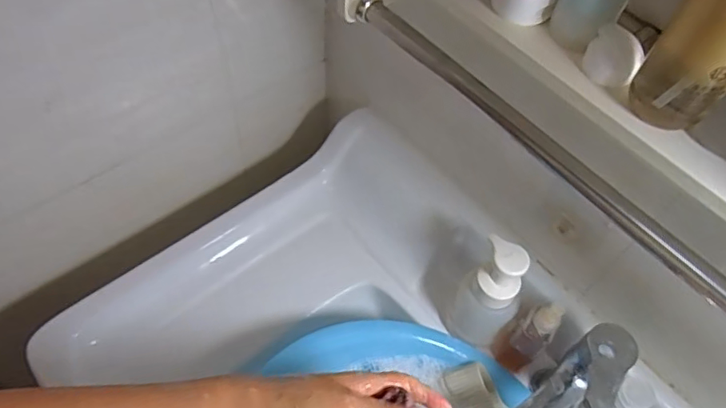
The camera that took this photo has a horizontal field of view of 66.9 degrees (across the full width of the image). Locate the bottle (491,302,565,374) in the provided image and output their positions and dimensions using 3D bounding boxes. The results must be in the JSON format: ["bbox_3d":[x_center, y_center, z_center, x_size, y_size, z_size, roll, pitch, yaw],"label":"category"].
[{"bbox_3d":[0.171,0.132,0.562,0.036,0.118,0.041,-33,65,-23],"label":"bottle"}]

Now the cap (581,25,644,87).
[{"bbox_3d":[0.148,-0.086,0.323,0.031,0.029,0.016,30,60,15],"label":"cap"}]

